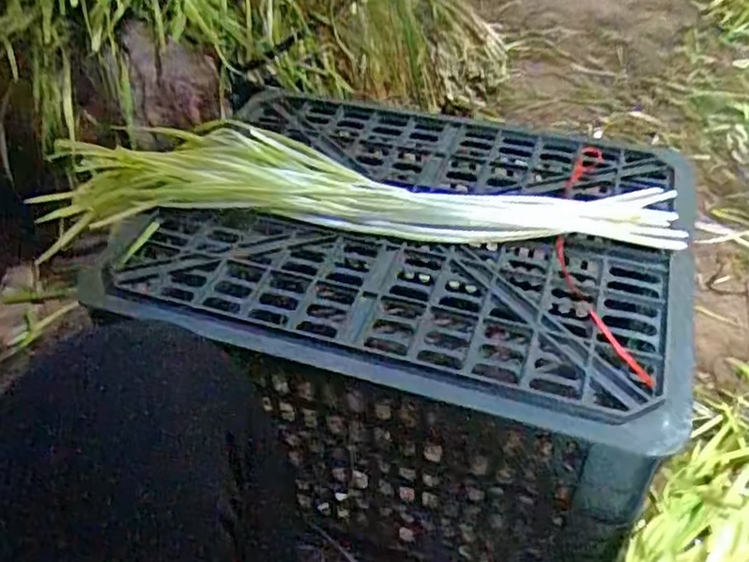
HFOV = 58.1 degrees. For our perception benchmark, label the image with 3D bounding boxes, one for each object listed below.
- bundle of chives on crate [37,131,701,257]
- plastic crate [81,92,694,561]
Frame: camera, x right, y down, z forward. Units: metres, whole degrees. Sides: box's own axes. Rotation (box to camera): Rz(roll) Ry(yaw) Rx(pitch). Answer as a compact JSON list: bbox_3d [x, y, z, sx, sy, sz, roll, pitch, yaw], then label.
[{"bbox_3d":[-0.043,-0.079,0.667,0.630,0.085,0.146,5,44,8],"label":"bundle of chives on crate"},{"bbox_3d":[0.036,0.054,0.715,0.483,0.299,0.363,11,45,14],"label":"plastic crate"}]

